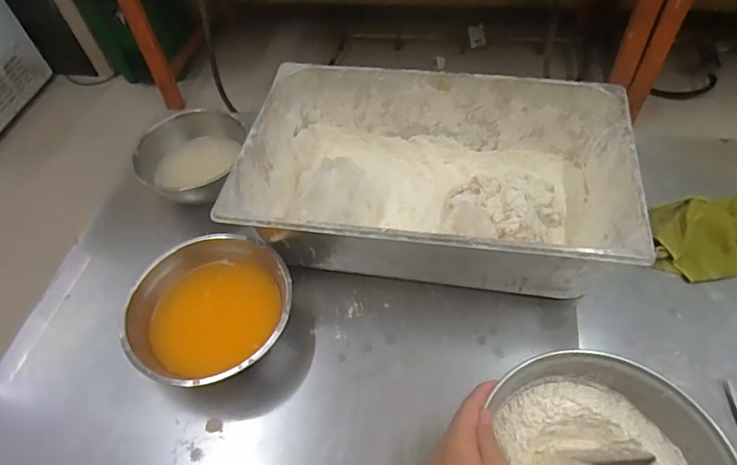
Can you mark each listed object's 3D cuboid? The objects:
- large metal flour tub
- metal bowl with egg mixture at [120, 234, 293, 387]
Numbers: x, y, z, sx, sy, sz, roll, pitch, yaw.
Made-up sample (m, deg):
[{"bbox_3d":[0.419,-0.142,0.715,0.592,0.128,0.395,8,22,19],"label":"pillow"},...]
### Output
[{"bbox_3d":[0.092,-0.073,0.721,0.519,0.156,0.317,6,54,8],"label":"large metal flour tub"},{"bbox_3d":[-0.200,0.108,0.638,0.204,0.093,0.186,-2,53,3],"label":"metal bowl with egg mixture"}]

